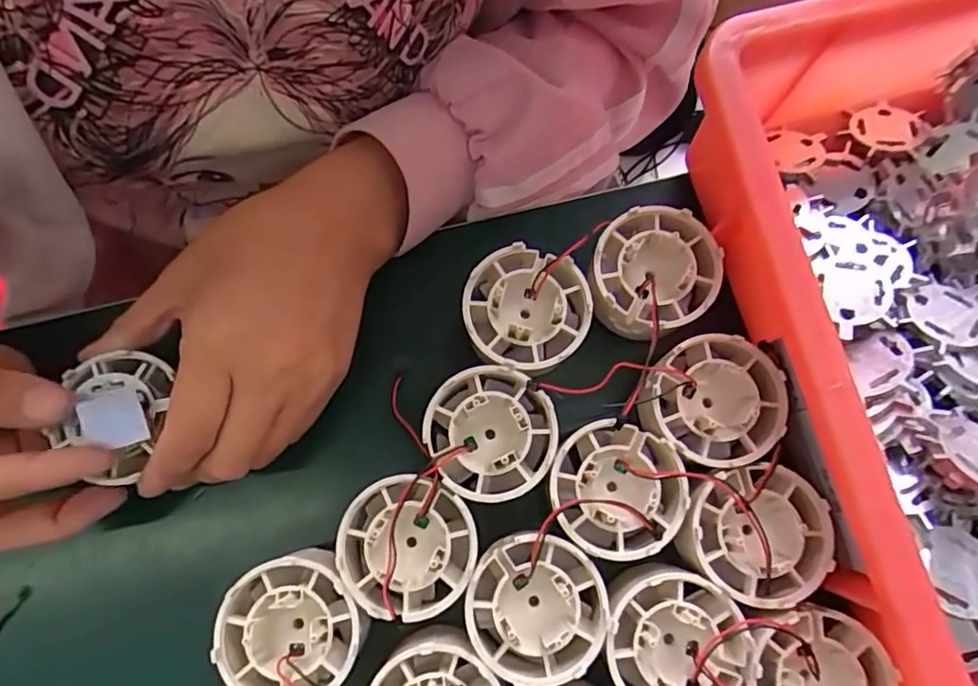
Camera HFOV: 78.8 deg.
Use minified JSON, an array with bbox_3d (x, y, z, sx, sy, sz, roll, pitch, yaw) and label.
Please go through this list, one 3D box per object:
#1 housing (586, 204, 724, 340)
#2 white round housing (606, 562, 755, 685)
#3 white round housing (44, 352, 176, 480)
[{"bbox_3d":[0.069,-0.030,0.252,0.052,0.030,0.050,0,79,0],"label":"housing"},{"bbox_3d":[0.069,0.113,0.230,0.049,0.039,0.052,0,79,0],"label":"white round housing"},{"bbox_3d":[-0.146,0.026,0.233,0.043,0.016,0.046,0,79,0],"label":"white round housing"}]

